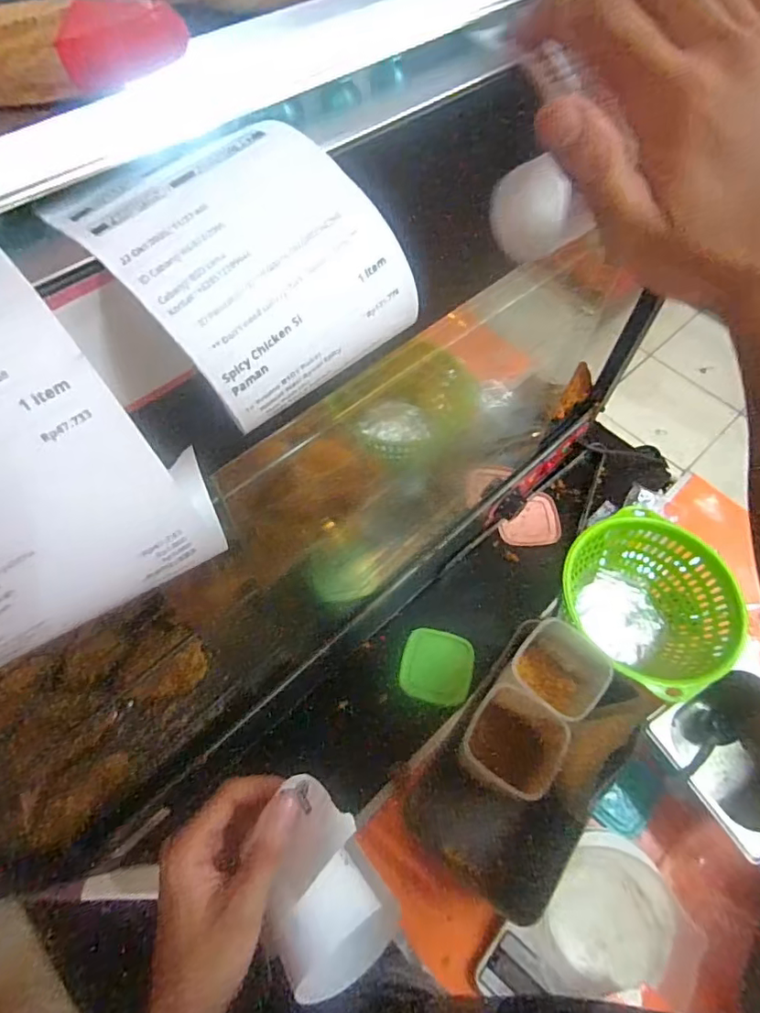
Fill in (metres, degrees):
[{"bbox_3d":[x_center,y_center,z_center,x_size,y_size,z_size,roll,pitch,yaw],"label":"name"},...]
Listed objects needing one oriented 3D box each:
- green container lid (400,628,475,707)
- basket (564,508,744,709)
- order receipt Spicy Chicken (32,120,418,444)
[{"bbox_3d":[0.079,0.219,0.724,0.097,0.006,0.092,12,79,-1],"label":"green container lid"},{"bbox_3d":[0.341,0.132,0.706,0.204,0.127,0.214,1,62,-1],"label":"basket"},{"bbox_3d":[-0.039,-0.077,0.174,0.082,0.049,0.062,-36,68,-18],"label":"order receipt Spicy Chicken"}]

